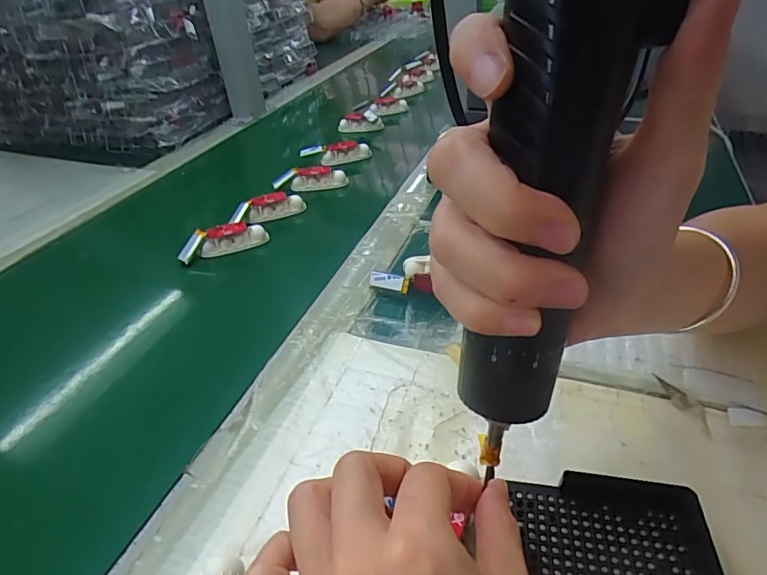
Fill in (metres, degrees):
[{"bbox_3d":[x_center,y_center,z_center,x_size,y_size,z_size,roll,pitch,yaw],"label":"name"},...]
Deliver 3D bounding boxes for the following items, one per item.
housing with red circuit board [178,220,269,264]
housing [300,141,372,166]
[{"bbox_3d":[-0.151,-0.045,0.467,0.081,0.024,0.016,-20,38,-20],"label":"housing with red circuit board"},{"bbox_3d":[-0.061,-0.176,0.640,0.090,0.027,0.018,-11,36,-9],"label":"housing"}]

